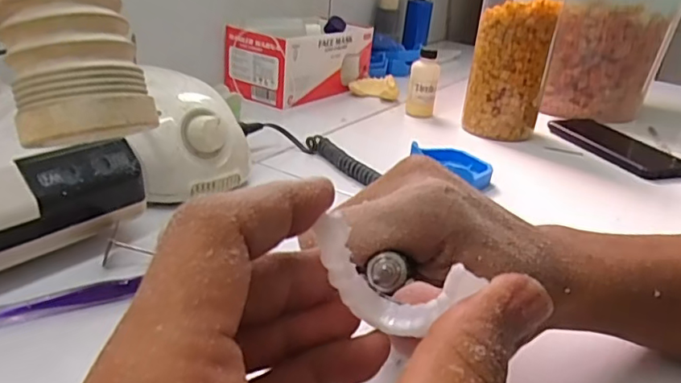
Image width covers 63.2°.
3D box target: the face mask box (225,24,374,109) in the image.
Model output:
[{"bbox_3d":[-0.050,-0.187,0.770,0.110,0.088,0.203,20,28,29],"label":"face mask box"}]

